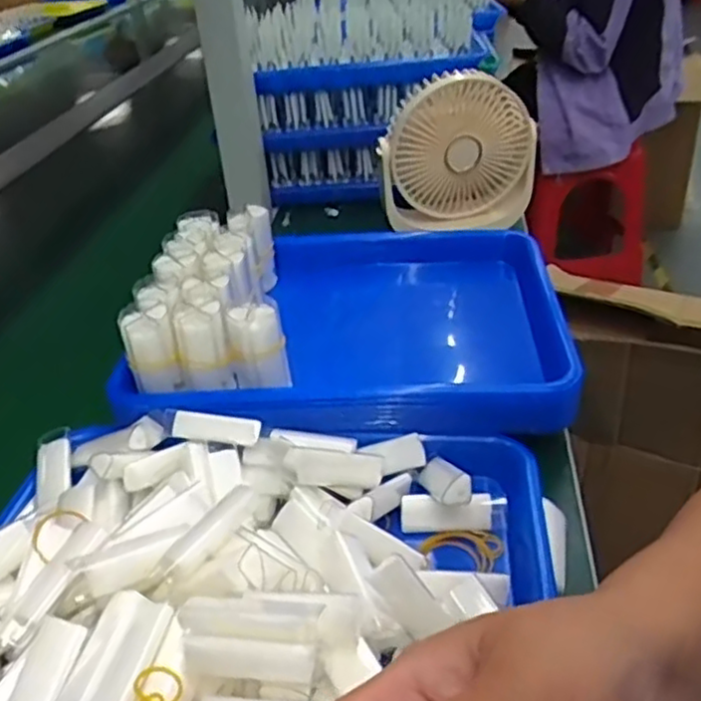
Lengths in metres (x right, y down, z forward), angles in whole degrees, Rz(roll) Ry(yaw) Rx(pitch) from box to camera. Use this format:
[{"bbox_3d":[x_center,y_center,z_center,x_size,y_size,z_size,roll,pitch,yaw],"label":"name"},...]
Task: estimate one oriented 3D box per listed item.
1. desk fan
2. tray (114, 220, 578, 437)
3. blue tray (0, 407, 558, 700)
[{"bbox_3d":[0.117,-0.210,0.744,0.155,0.163,0.100,2,35,10],"label":"desk fan"},{"bbox_3d":[0.002,0.016,0.594,0.313,0.136,0.237,-3,35,3],"label":"tray"},{"bbox_3d":[-0.058,0.114,0.379,0.315,0.070,0.238,-1,35,6],"label":"blue tray"}]

